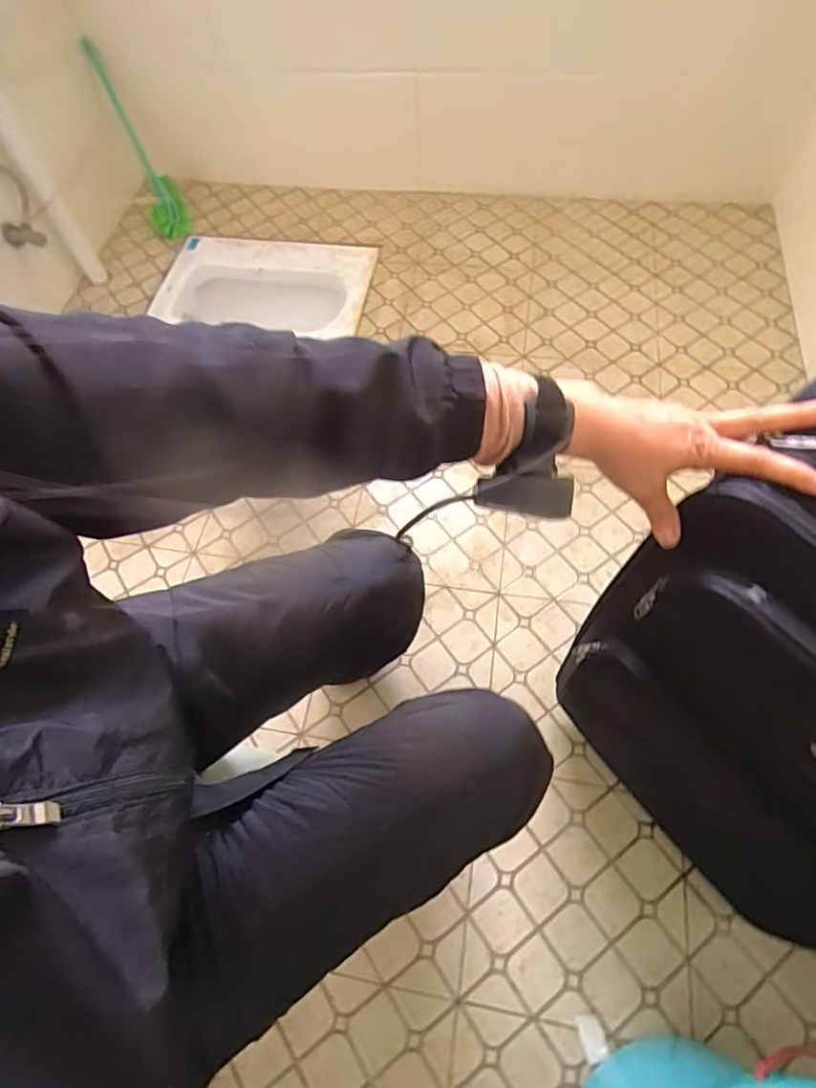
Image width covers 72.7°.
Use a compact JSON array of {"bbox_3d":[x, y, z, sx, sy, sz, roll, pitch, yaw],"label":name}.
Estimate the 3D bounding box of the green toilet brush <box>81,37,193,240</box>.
[{"bbox_3d":[-0.731,-1.072,1.514,0.109,0.450,0.097,-27,23,-11],"label":"green toilet brush"}]

